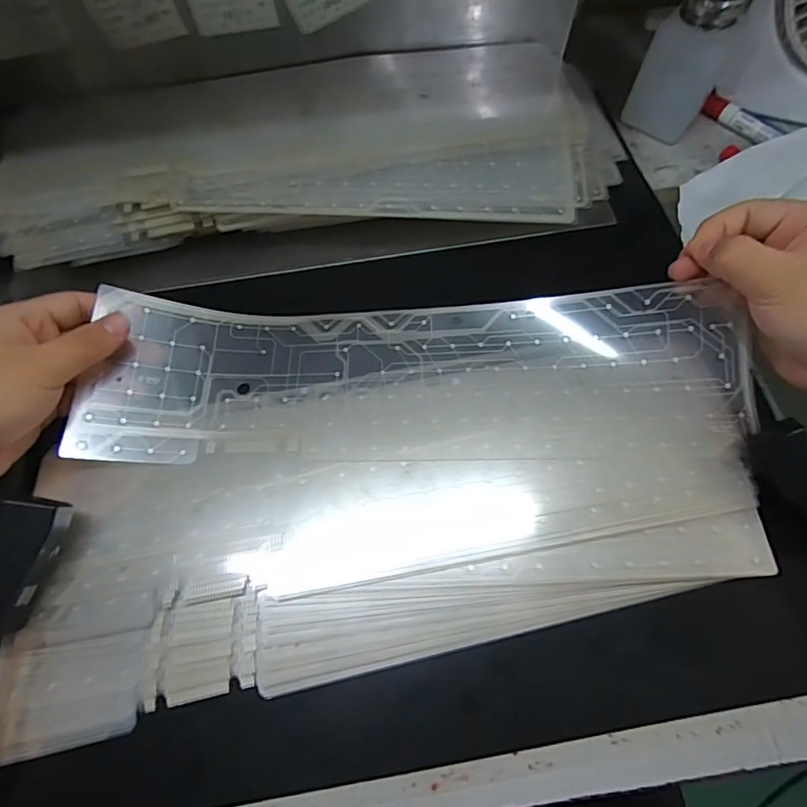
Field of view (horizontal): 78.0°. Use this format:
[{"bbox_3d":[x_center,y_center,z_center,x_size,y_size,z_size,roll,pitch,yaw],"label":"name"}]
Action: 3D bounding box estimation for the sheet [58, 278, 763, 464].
[{"bbox_3d":[0.006,-0.022,0.314,0.403,0.035,0.106,-2,64,2],"label":"sheet"}]

